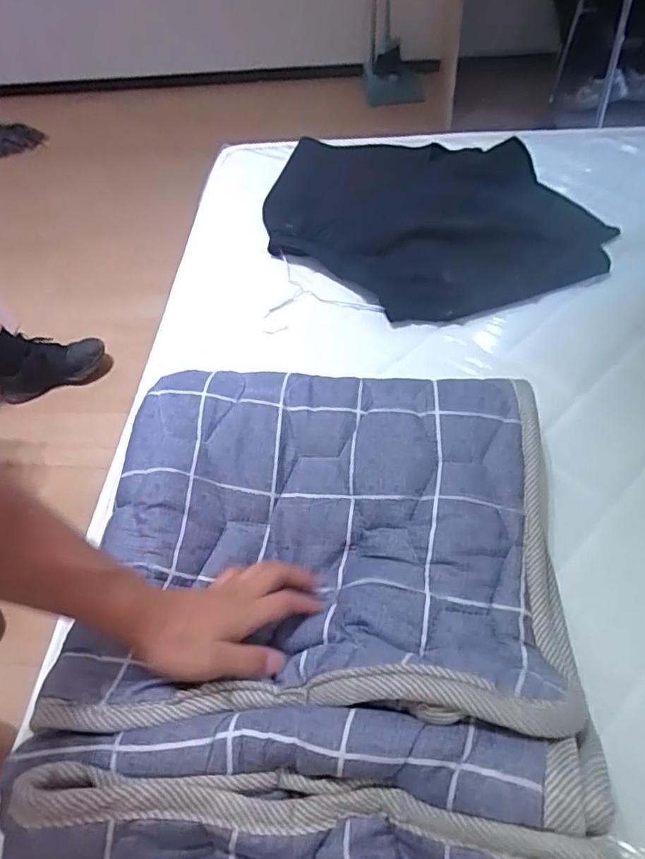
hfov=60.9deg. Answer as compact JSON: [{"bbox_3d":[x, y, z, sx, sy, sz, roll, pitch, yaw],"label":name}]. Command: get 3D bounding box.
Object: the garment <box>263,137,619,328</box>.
[{"bbox_3d":[0.143,-0.362,0.894,0.432,0.040,0.540,-24,52,-12],"label":"garment"}]

